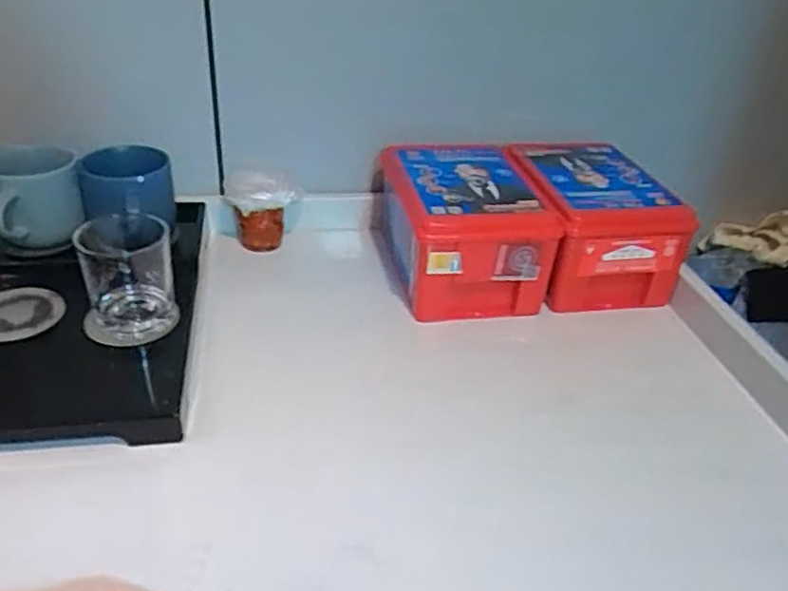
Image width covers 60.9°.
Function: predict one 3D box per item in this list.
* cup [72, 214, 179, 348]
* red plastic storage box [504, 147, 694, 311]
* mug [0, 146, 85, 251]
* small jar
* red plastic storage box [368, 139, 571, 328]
[{"bbox_3d":[-0.232,-0.017,0.578,0.080,0.092,0.086,-10,35,-20],"label":"cup"},{"bbox_3d":[0.226,-0.092,0.785,0.157,0.107,0.245,-2,33,-8],"label":"red plastic storage box"},{"bbox_3d":[-0.350,-0.105,0.664,0.086,0.075,0.114,-12,36,-22],"label":"mug"},{"bbox_3d":[-0.149,-0.101,0.752,0.070,0.085,0.066,3,33,-2],"label":"small jar"},{"bbox_3d":[0.069,-0.082,0.736,0.152,0.107,0.229,-5,34,-12],"label":"red plastic storage box"}]

